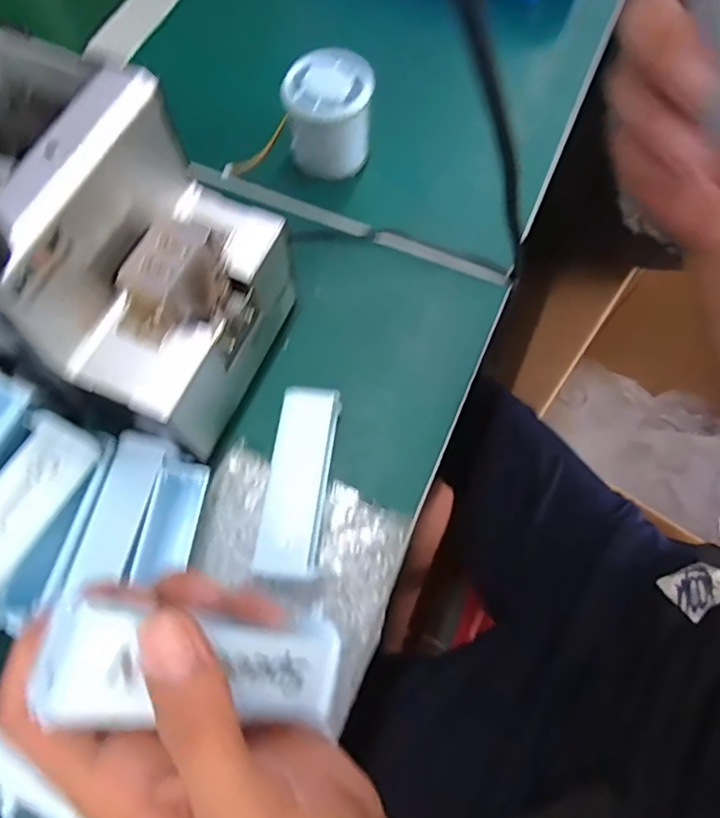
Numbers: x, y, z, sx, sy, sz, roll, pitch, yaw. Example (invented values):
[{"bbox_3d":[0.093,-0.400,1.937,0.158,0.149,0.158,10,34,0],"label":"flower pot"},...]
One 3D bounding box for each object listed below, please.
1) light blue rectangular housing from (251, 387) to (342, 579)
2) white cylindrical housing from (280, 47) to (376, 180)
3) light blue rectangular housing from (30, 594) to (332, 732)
[{"bbox_3d":[-0.033,0.040,0.310,0.033,0.030,0.102,7,68,3],"label":"light blue rectangular housing"},{"bbox_3d":[-0.020,-0.200,0.384,0.055,0.060,0.051,4,68,2],"label":"white cylindrical housing"},{"bbox_3d":[-0.052,0.087,0.191,0.102,0.024,0.034,17,64,-31],"label":"light blue rectangular housing"}]

